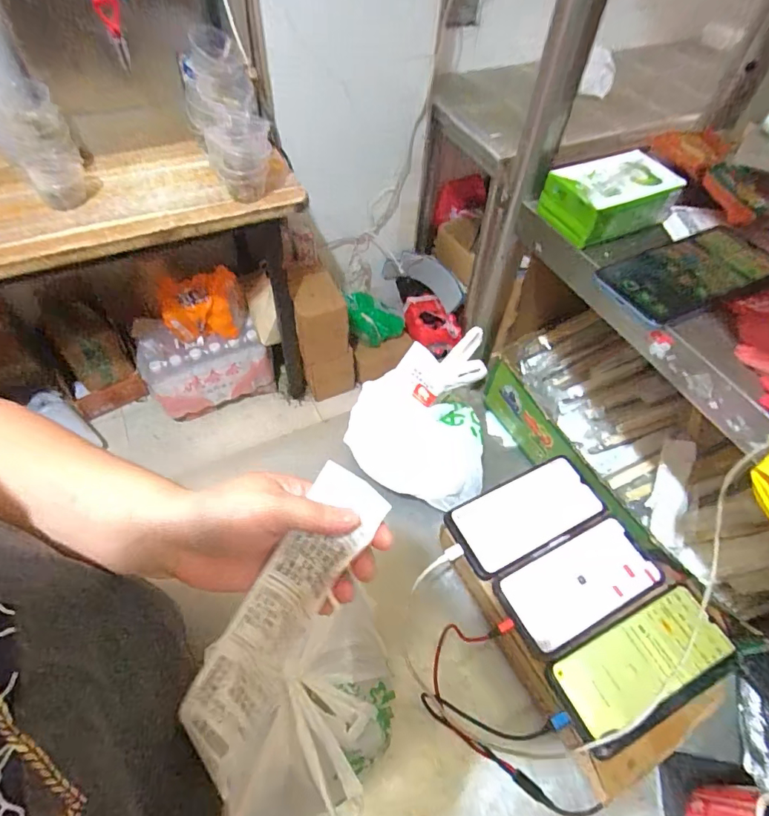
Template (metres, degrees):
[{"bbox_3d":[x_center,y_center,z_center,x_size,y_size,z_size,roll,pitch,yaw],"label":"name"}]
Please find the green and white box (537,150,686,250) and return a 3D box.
[{"bbox_3d":[0.211,-0.196,0.442,0.112,0.045,0.067,-19,58,-17],"label":"green and white box"}]

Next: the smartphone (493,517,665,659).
[{"bbox_3d":[0.190,0.169,0.462,0.149,0.013,0.080,-22,59,-18],"label":"smartphone"}]

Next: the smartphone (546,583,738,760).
[{"bbox_3d":[0.230,0.226,0.419,0.161,0.015,0.075,-24,62,-12],"label":"smartphone"}]

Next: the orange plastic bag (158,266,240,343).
[{"bbox_3d":[-0.546,-0.308,1.397,0.231,0.167,0.150,-1,55,-5],"label":"orange plastic bag"}]

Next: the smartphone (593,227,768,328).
[{"bbox_3d":[0.260,-0.118,0.407,0.154,0.014,0.072,-22,59,-18],"label":"smartphone"}]

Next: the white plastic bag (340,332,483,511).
[{"bbox_3d":[0.043,0.015,0.569,0.172,0.127,0.154,11,55,4],"label":"white plastic bag"}]

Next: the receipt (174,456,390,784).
[{"bbox_3d":[-0.071,0.139,0.309,0.055,0.016,0.207,30,91,17],"label":"receipt"}]

